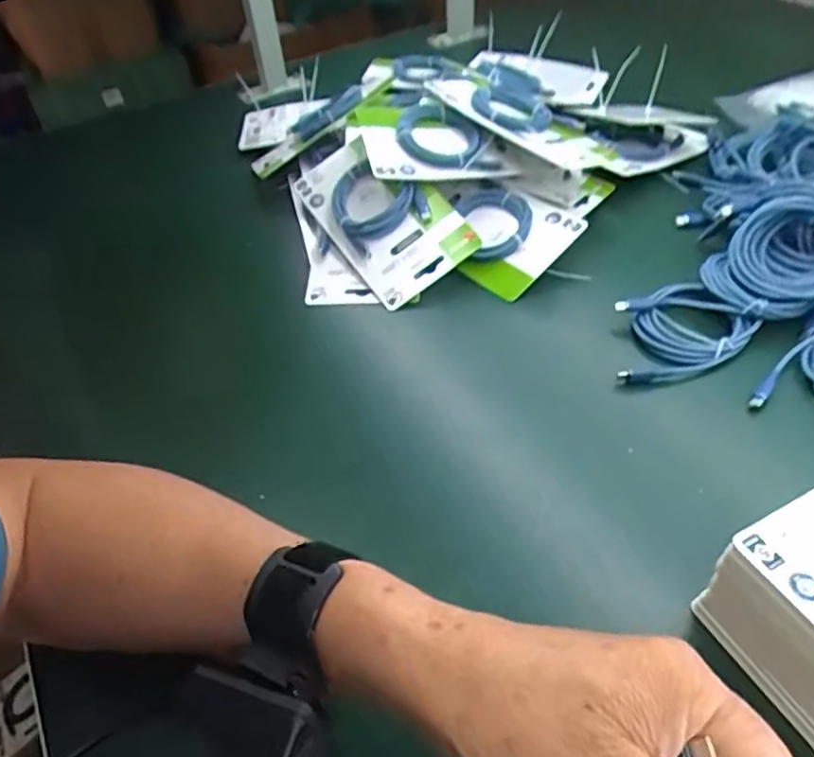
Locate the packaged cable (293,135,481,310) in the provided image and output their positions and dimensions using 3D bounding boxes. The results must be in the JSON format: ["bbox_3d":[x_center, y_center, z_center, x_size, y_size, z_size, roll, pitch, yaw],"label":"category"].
[{"bbox_3d":[-0.024,-0.150,0.583,0.098,0.022,0.174,-37,70,0],"label":"packaged cable"}]

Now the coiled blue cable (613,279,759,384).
[{"bbox_3d":[0.199,-0.037,0.494,0.111,0.023,0.075,-19,45,-13],"label":"coiled blue cable"}]

